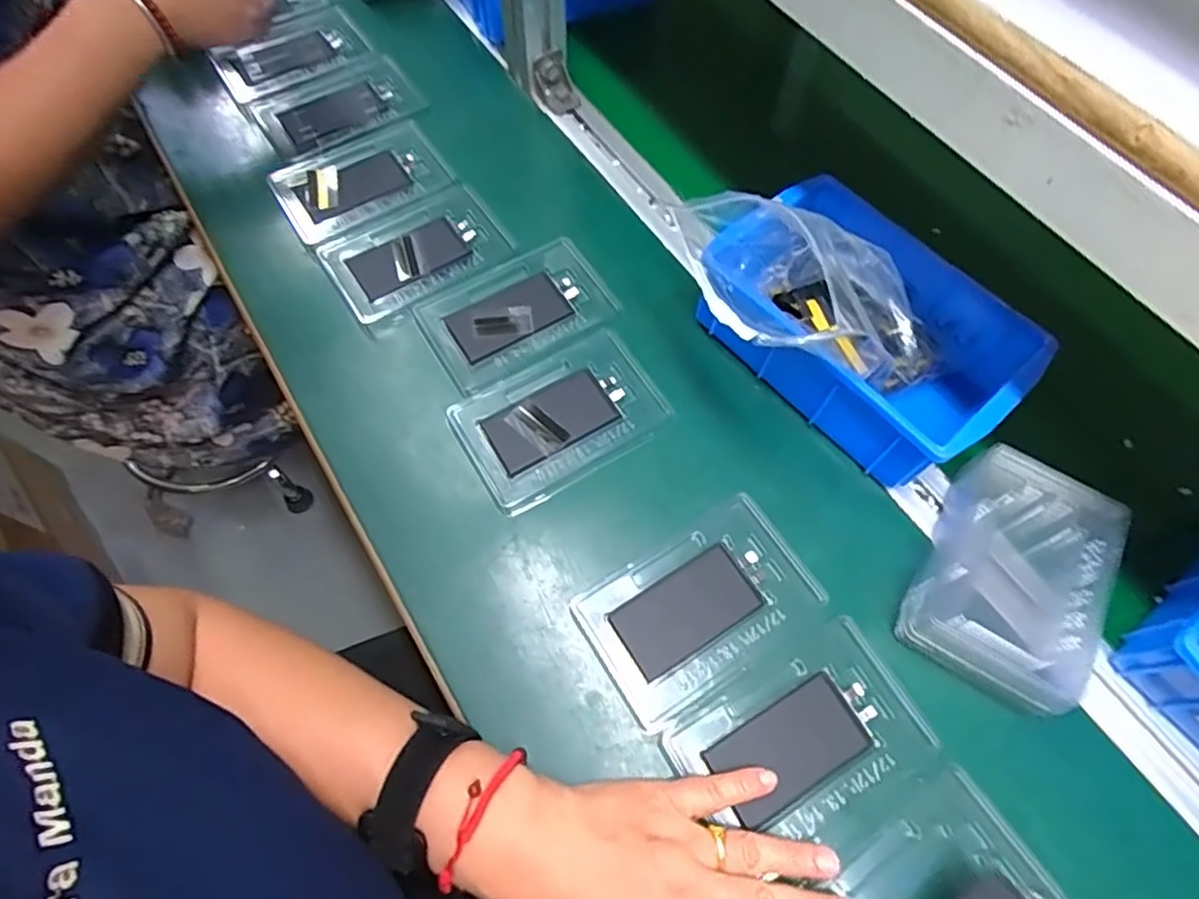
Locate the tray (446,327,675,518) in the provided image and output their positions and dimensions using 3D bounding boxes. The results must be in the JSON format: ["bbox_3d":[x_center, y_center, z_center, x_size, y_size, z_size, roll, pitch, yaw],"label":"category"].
[{"bbox_3d":[-0.026,-0.021,0.434,0.130,0.012,0.088,-29,69,-15],"label":"tray"}]

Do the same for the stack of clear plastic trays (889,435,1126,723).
[{"bbox_3d":[0.244,0.071,0.378,0.088,0.030,0.136,31,67,12],"label":"stack of clear plastic trays"}]

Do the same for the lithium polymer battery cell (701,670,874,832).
[{"bbox_3d":[0.103,0.161,0.348,0.082,0.008,0.045,-29,71,-9],"label":"lithium polymer battery cell"}]

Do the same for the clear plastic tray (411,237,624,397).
[{"bbox_3d":[-0.057,-0.100,0.469,0.132,0.016,0.085,-28,69,-15],"label":"clear plastic tray"}]

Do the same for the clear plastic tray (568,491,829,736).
[{"bbox_3d":[0.060,0.090,0.379,0.131,0.005,0.084,-29,69,-15],"label":"clear plastic tray"}]

